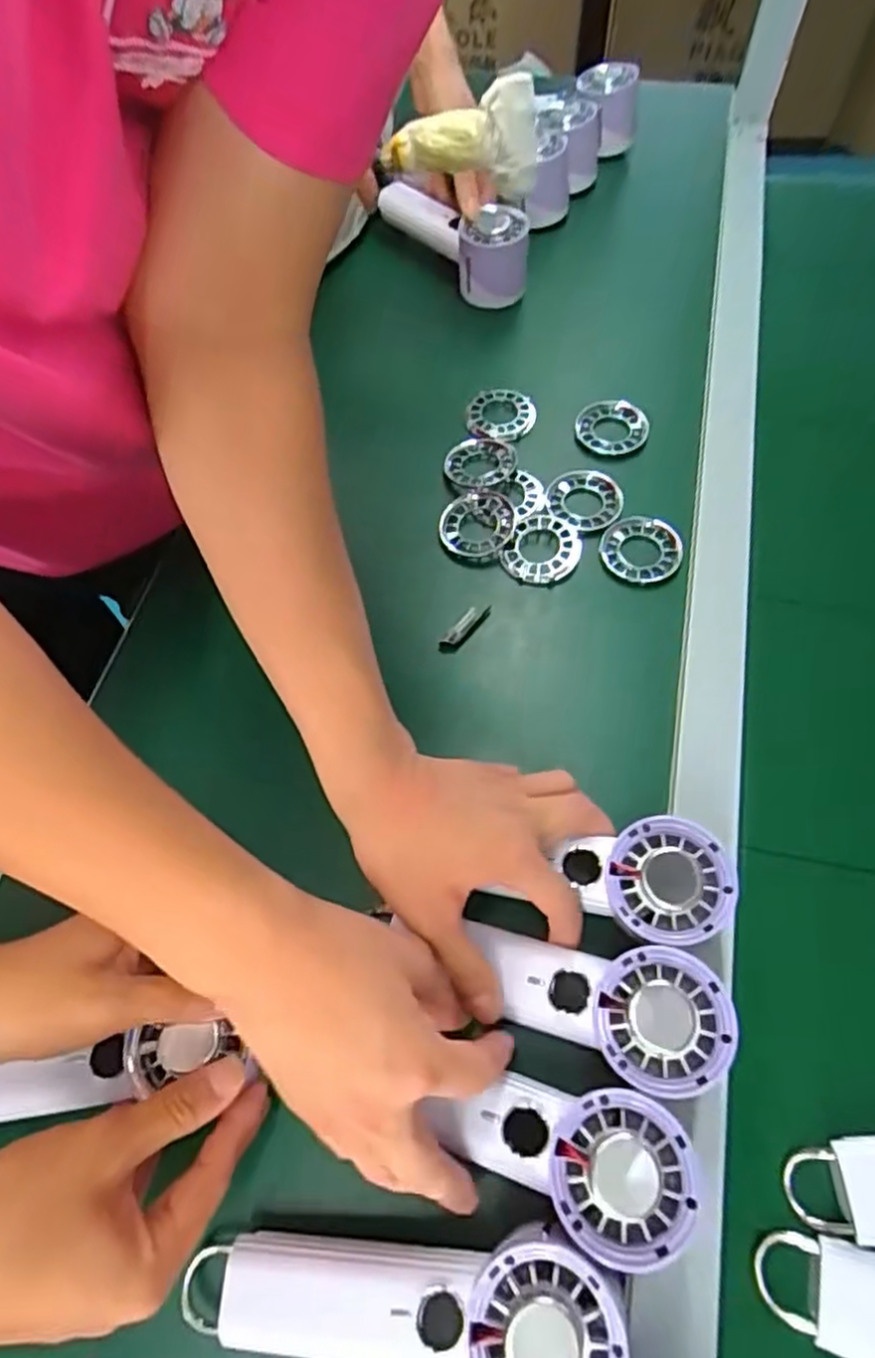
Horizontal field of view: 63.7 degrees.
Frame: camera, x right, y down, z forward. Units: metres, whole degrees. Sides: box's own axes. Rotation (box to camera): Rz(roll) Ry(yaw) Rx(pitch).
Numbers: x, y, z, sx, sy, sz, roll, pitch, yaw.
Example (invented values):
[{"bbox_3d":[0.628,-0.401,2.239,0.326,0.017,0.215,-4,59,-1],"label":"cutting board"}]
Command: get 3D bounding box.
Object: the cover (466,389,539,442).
[{"bbox_3d":[0.053,-0.237,0.624,0.057,0.015,0.060,-26,64,-11],"label":"cover"}]

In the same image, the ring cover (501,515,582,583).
[{"bbox_3d":[0.081,-0.100,0.542,0.054,0.012,0.057,26,66,15],"label":"ring cover"}]

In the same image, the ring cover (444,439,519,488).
[{"bbox_3d":[0.035,-0.183,0.592,0.059,0.010,0.052,-23,63,-10],"label":"ring cover"}]

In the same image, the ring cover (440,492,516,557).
[{"bbox_3d":[0.033,-0.126,0.559,0.057,0.015,0.062,9,62,7],"label":"ring cover"}]

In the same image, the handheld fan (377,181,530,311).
[{"bbox_3d":[0.014,-0.457,0.719,0.064,0.064,0.195,-35,66,-15],"label":"handheld fan"}]

